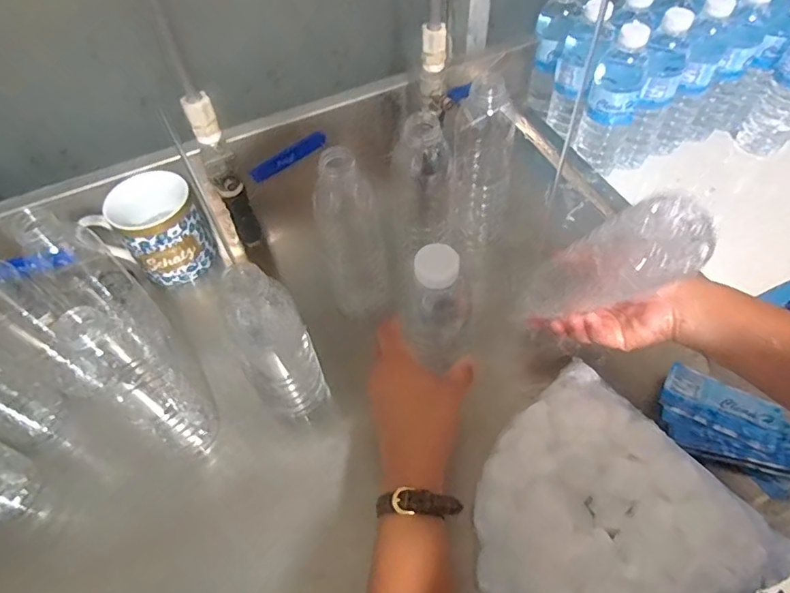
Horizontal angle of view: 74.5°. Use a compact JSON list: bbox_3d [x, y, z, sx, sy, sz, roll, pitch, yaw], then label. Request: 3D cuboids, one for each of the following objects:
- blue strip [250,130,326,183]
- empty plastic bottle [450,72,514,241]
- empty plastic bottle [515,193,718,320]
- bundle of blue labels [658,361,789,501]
[{"bbox_3d":[-0.107,-0.138,0.518,0.087,0.012,0.015,-24,53,18],"label":"blue strip"},{"bbox_3d":[0.093,-0.151,0.563,0.061,0.197,0.059,7,56,8],"label":"empty plastic bottle"},{"bbox_3d":[0.171,-0.023,0.438,0.055,0.193,0.054,-23,82,-13],"label":"empty plastic bottle"},{"bbox_3d":[0.307,0.119,0.479,0.122,0.019,0.075,27,61,20],"label":"bundle of blue labels"}]

